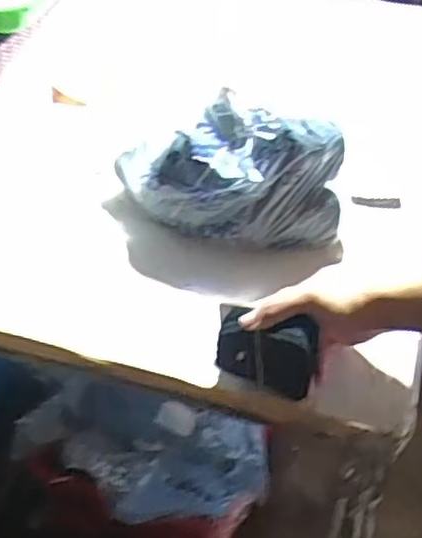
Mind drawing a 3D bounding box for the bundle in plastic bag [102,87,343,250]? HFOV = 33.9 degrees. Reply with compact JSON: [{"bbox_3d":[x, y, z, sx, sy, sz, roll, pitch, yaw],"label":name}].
[{"bbox_3d":[0.008,-0.111,0.795,0.278,0.149,0.122,5,44,5],"label":"bundle in plastic bag"}]

